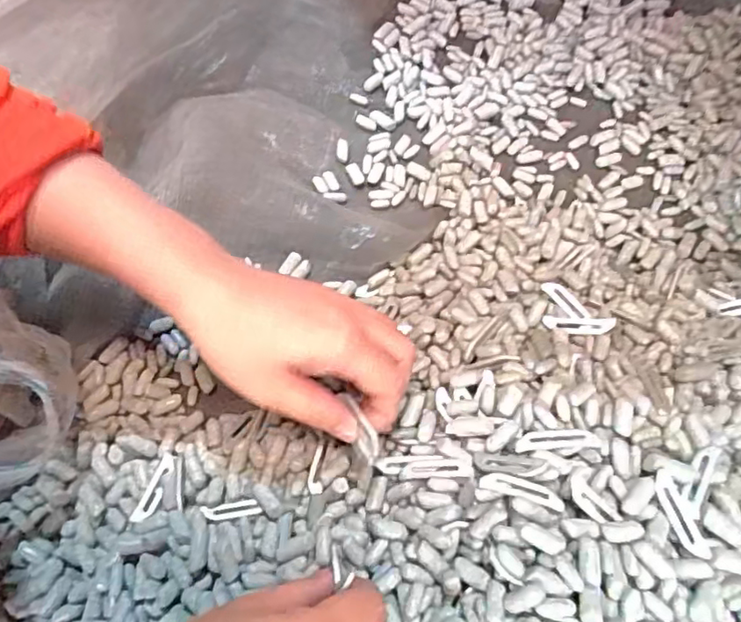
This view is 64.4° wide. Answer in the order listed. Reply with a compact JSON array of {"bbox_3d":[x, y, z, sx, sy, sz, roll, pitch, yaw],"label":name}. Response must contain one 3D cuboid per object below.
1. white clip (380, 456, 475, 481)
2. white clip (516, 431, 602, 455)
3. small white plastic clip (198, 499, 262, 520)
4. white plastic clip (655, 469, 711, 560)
[{"bbox_3d":[0.029,0.086,0.321,0.052,0.005,0.013,-4,68,23],"label":"white clip"},{"bbox_3d":[0.094,0.065,0.296,0.040,0.004,0.009,-8,69,14],"label":"white clip"},{"bbox_3d":[-0.078,0.112,0.329,0.032,0.004,0.009,-1,69,-13],"label":"small white plastic clip"},{"bbox_3d":[0.143,0.094,0.272,0.012,0.004,0.039,-11,67,-20],"label":"white plastic clip"}]

